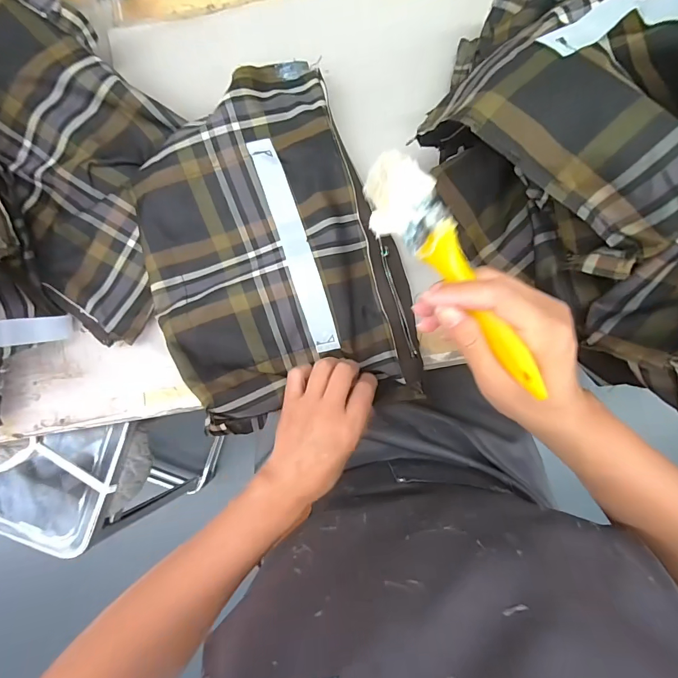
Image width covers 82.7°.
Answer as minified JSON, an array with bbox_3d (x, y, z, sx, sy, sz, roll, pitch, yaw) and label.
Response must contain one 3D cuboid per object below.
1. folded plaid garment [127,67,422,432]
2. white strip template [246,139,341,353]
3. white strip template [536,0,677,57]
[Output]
[{"bbox_3d":[-0.063,-0.091,0.352,0.219,0.061,0.330,-13,90,3],"label":"folded plaid garment"},{"bbox_3d":[-0.040,-0.087,0.357,0.024,0.020,0.202,-18,90,3],"label":"white strip template"},{"bbox_3d":[0.198,-0.216,0.257,0.149,0.016,0.030,-23,89,-14],"label":"white strip template"}]

